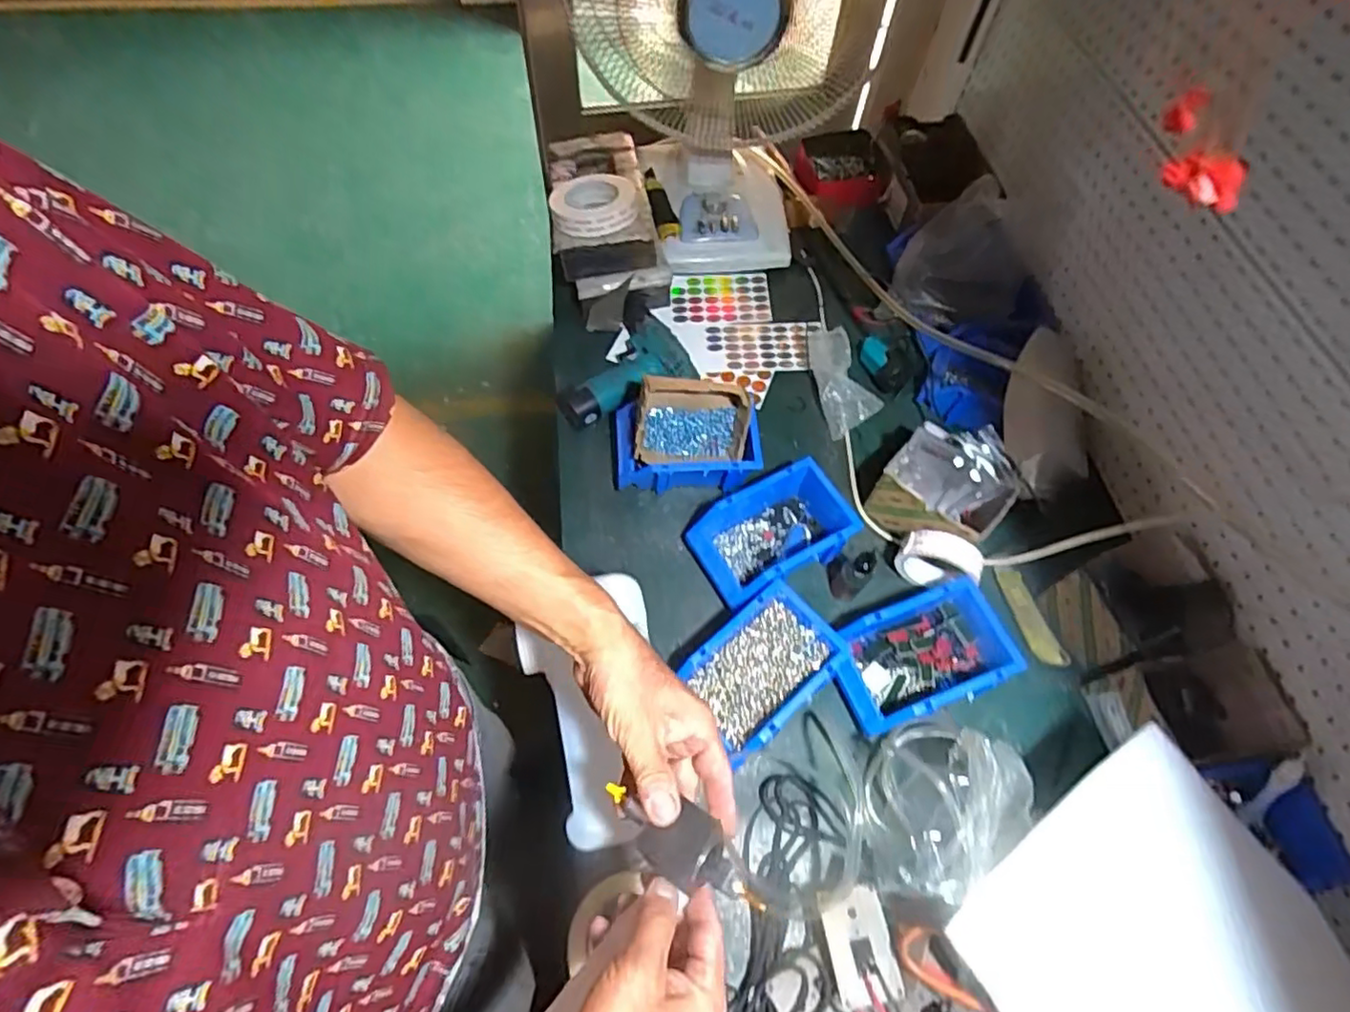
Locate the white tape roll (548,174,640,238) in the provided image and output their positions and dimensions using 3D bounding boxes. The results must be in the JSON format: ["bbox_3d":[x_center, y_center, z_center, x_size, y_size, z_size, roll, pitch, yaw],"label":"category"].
[{"bbox_3d":[-0.122,-0.461,0.959,0.127,0.034,0.140,0,61,-3],"label":"white tape roll"}]

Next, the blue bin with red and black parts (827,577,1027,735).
[{"bbox_3d":[0.277,0.169,0.718,0.195,0.062,0.121,-17,63,-11],"label":"blue bin with red and black parts"}]

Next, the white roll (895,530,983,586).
[{"bbox_3d":[0.318,0.068,0.765,0.093,0.087,0.038,31,65,14],"label":"white roll"}]

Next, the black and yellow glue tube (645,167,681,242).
[{"bbox_3d":[-0.022,-0.493,1.056,0.045,0.036,0.159,-8,62,-7],"label":"black and yellow glue tube"}]

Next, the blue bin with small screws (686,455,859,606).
[{"bbox_3d":[0.121,0.035,0.792,0.192,0.073,0.123,-28,66,-16],"label":"blue bin with small screws"}]

